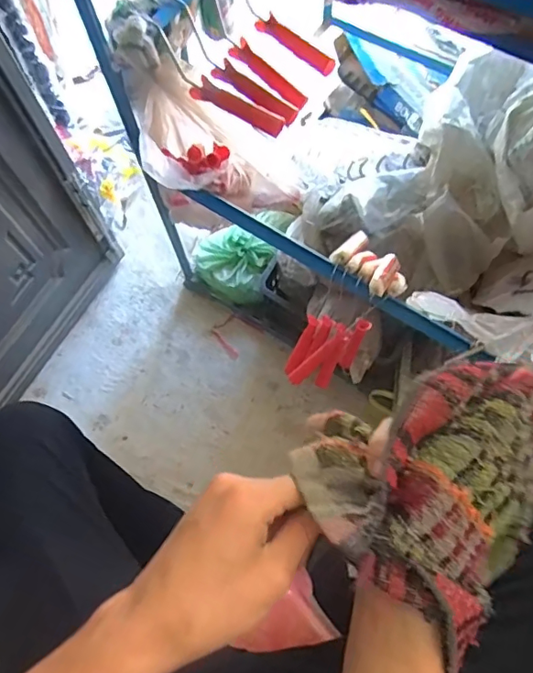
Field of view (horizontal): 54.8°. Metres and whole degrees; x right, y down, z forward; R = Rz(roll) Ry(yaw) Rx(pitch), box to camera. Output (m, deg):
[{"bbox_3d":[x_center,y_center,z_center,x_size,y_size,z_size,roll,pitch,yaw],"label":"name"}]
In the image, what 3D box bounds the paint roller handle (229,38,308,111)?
[{"bbox_3d":[0.002,-0.402,0.794,0.142,0.018,0.032,42,76,3],"label":"paint roller handle"}]

